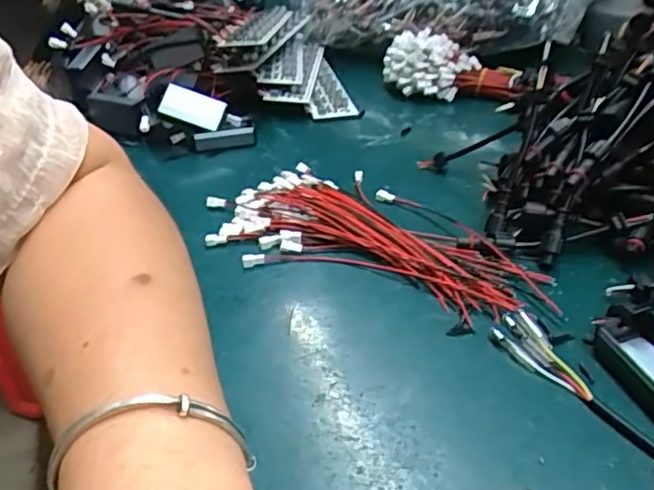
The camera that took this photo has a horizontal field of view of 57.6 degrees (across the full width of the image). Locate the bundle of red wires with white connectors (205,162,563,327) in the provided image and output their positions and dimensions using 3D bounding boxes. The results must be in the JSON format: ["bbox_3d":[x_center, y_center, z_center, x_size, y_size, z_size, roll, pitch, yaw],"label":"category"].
[{"bbox_3d":[0.025,-0.008,0.366,0.211,0.011,0.102,16,42,28],"label":"bundle of red wires with white connectors"}]

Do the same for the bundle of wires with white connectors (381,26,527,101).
[{"bbox_3d":[0.111,-0.164,0.546,0.117,0.046,0.069,18,41,9],"label":"bundle of wires with white connectors"}]

